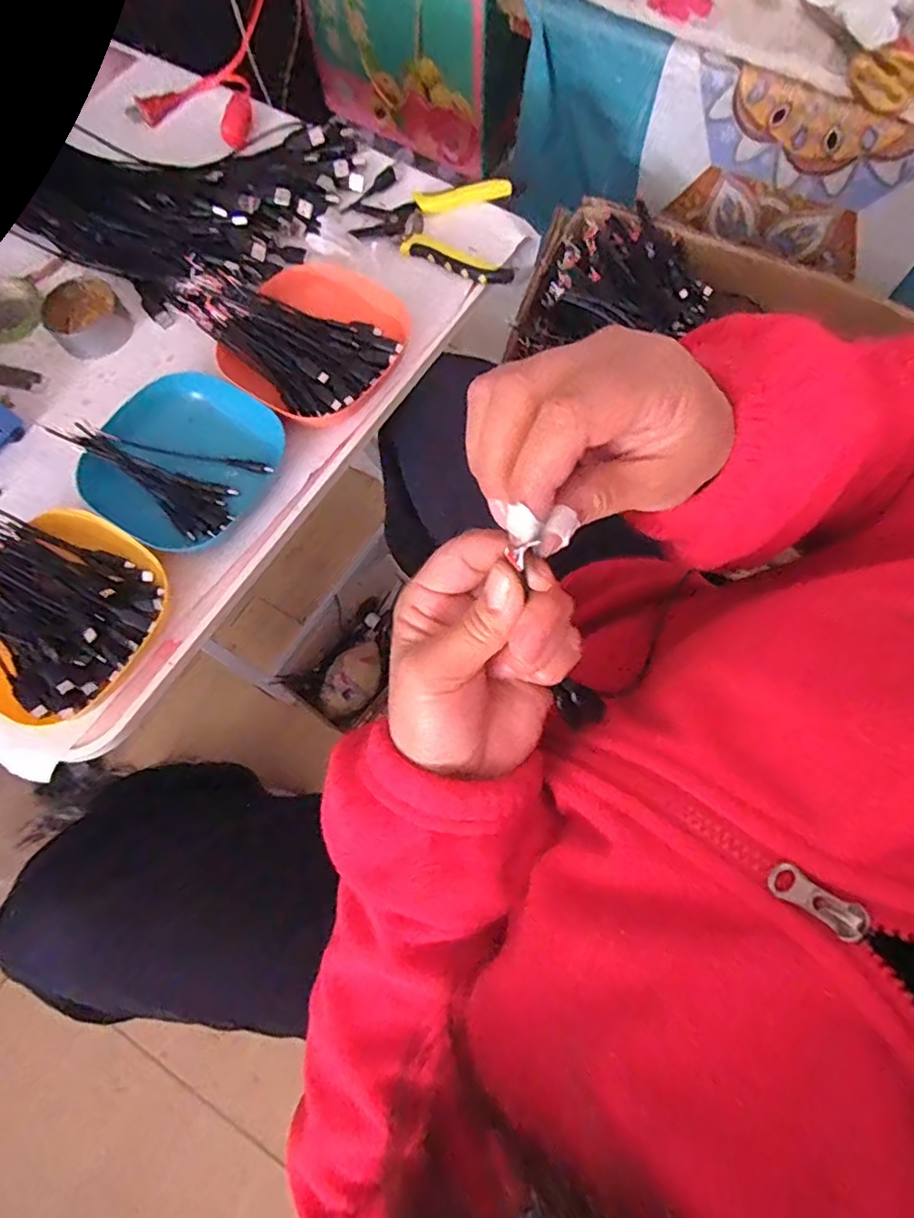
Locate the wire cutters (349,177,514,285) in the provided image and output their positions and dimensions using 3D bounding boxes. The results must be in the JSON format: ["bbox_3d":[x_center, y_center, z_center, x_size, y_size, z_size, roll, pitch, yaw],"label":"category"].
[{"bbox_3d":[-0.022,-0.343,0.526,0.141,0.012,0.119,0,73,1],"label":"wire cutters"}]

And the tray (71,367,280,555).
[{"bbox_3d":[-0.209,-0.115,0.454,0.123,0.033,0.137,28,75,9],"label":"tray"}]

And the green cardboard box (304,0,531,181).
[{"bbox_3d":[-0.033,-0.851,0.872,0.369,0.236,0.143,33,76,10],"label":"green cardboard box"}]

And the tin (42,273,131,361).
[{"bbox_3d":[-0.320,-0.252,0.508,0.062,0.033,0.052,-44,77,-12],"label":"tin"}]

